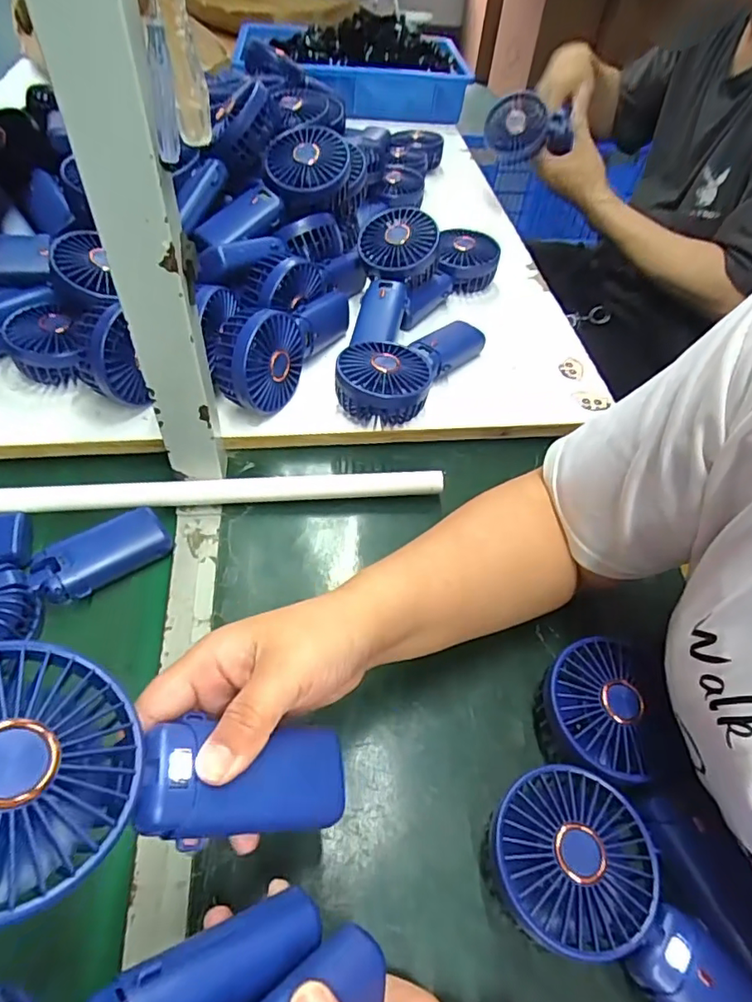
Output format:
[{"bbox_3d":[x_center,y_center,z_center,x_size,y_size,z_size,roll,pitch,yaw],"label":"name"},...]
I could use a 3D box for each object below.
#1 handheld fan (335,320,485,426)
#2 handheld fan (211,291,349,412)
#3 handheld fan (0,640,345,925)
[{"bbox_3d":[0.034,-0.137,0.550,0.084,0.057,0.178,28,55,17],"label":"handheld fan"},{"bbox_3d":[-0.082,-0.162,0.522,0.049,0.080,0.186,23,54,14],"label":"handheld fan"},{"bbox_3d":[-0.092,0.110,0.218,0.179,0.041,0.082,20,45,-31],"label":"handheld fan"}]

